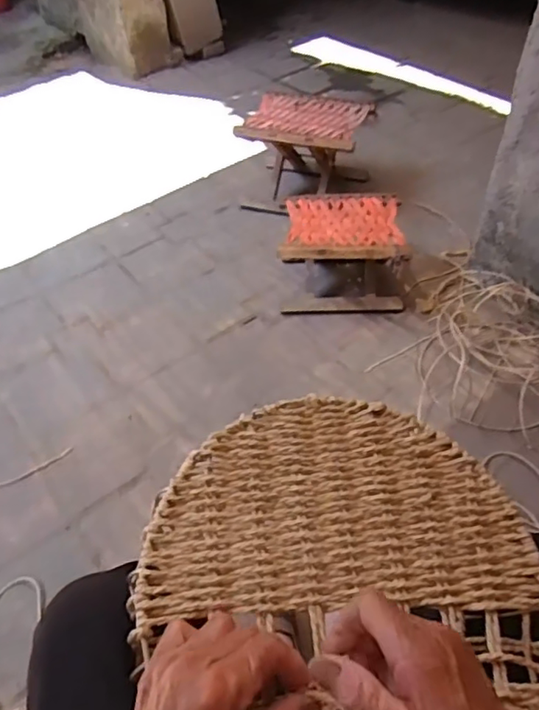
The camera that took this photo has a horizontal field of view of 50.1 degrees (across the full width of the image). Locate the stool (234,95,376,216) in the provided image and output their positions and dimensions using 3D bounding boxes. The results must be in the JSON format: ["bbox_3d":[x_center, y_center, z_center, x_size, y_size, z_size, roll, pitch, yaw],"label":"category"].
[{"bbox_3d":[0.103,-0.554,1.613,0.306,0.232,0.282,14,50,15],"label":"stool"}]

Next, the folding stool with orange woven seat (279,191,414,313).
[{"bbox_3d":[0.173,-0.230,1.343,0.269,0.188,0.236,2,46,5],"label":"folding stool with orange woven seat"}]

